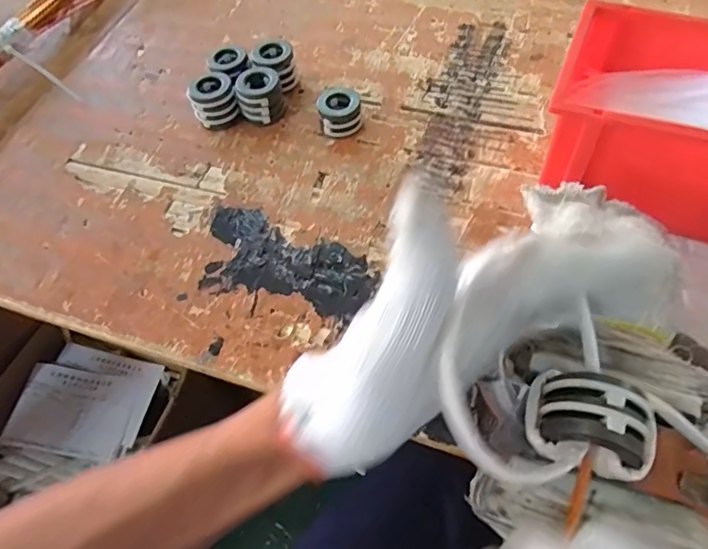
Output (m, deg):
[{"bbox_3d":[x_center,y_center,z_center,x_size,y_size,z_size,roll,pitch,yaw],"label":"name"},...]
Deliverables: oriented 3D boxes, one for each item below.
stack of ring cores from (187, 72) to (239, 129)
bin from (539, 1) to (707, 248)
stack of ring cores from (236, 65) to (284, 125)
[{"bbox_3d":[-0.150,-0.187,0.571,0.048,0.045,0.044,-15,58,-5],"label":"stack of ring cores"},{"bbox_3d":[0.293,-0.119,0.456,0.240,0.119,0.163,16,60,15],"label":"bin"},{"bbox_3d":[-0.101,-0.191,0.575,0.047,0.041,0.053,-14,57,-4],"label":"stack of ring cores"}]

